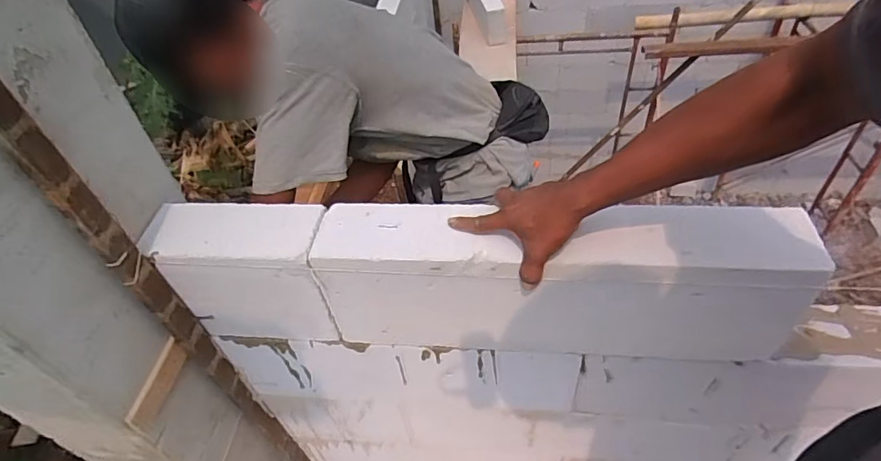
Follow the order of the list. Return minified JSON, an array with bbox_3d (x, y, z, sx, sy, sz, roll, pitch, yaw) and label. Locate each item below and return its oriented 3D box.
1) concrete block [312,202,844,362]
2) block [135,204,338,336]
[{"bbox_3d":[0.147,0.071,0.695,0.598,0.203,0.094,0,47,8],"label":"concrete block"},{"bbox_3d":[-0.272,0.065,0.747,0.232,0.190,0.101,0,47,7],"label":"block"}]

